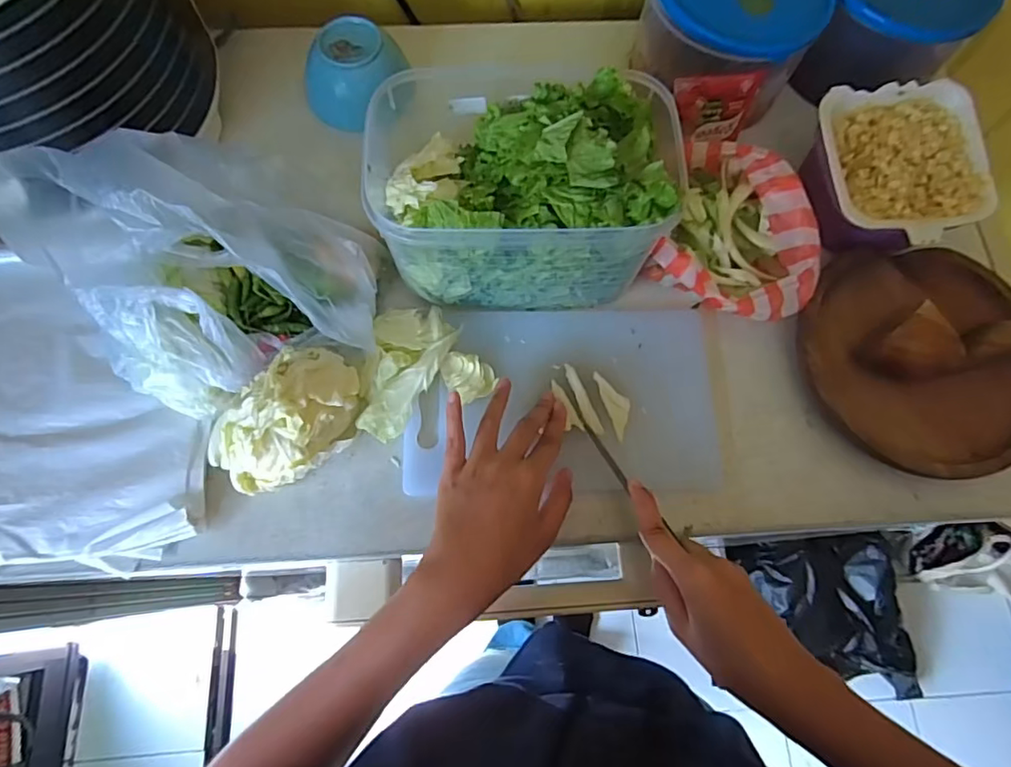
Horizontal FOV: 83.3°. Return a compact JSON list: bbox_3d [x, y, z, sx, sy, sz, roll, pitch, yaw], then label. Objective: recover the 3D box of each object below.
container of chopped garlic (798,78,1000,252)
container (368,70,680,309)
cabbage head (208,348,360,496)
[{"bbox_3d":[0.320,-0.172,0.471,0.124,0.060,0.132,-1,71,1],"label":"container of chopped garlic"},{"bbox_3d":[0.010,-0.145,0.424,0.200,0.128,0.135,1,71,1],"label":"container"},{"bbox_3d":[-0.156,0.026,0.407,0.066,0.067,0.112,40,77,13],"label":"cabbage head"}]

